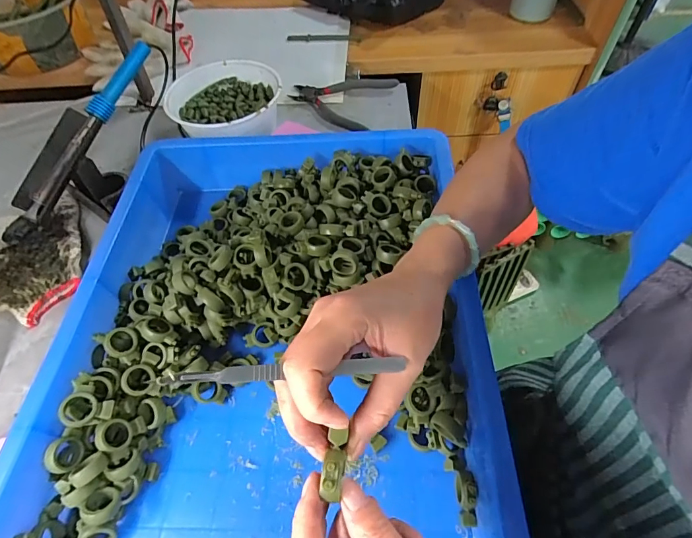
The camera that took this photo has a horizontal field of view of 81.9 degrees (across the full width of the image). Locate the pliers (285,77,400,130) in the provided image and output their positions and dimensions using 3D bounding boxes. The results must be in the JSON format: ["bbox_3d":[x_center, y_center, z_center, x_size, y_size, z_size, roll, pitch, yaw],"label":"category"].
[{"bbox_3d":[-0.010,-0.297,0.678,0.159,0.023,0.134,21,58,18],"label":"pliers"}]

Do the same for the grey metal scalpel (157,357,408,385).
[{"bbox_3d":[-0.034,0.057,0.225,0.133,0.005,0.009,-2,54,-7],"label":"grey metal scalpel"}]

